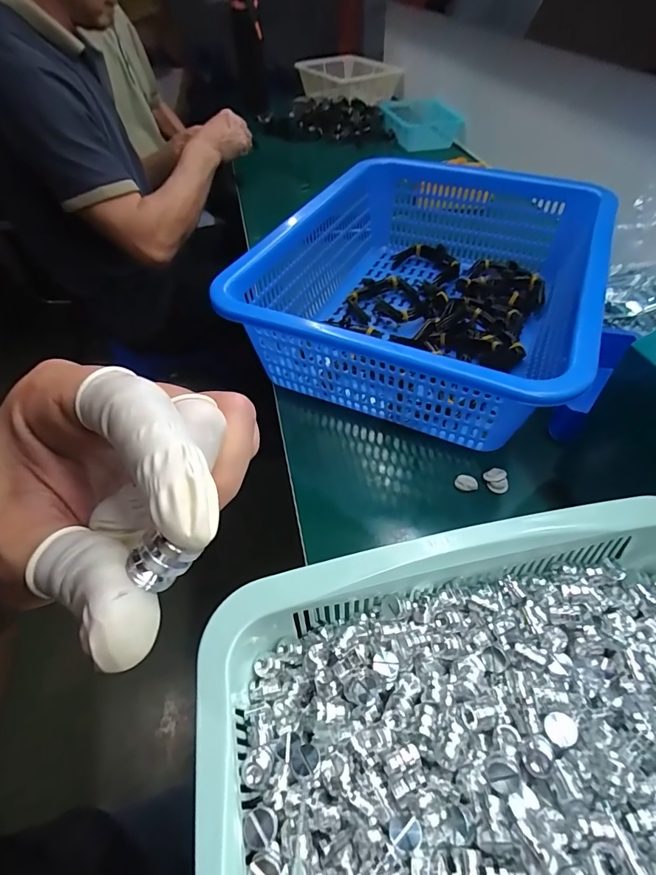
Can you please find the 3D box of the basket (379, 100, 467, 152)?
[{"bbox_3d":[0.236,-0.818,1.120,0.164,0.064,0.240,-6,49,-3],"label":"basket"}]

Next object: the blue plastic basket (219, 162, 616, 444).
[{"bbox_3d":[0.131,-0.193,0.540,0.352,0.124,0.451,19,53,18],"label":"blue plastic basket"}]

